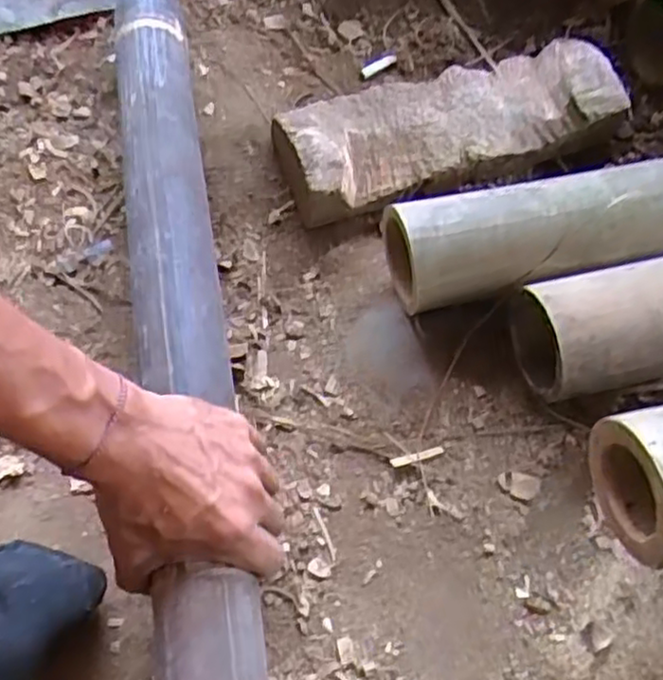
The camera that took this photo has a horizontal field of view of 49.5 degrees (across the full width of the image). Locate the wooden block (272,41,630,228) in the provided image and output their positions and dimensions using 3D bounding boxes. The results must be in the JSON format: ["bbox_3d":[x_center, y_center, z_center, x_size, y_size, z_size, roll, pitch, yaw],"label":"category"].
[{"bbox_3d":[0.100,-0.185,0.623,0.298,0.061,0.112,-19,65,-11],"label":"wooden block"}]

